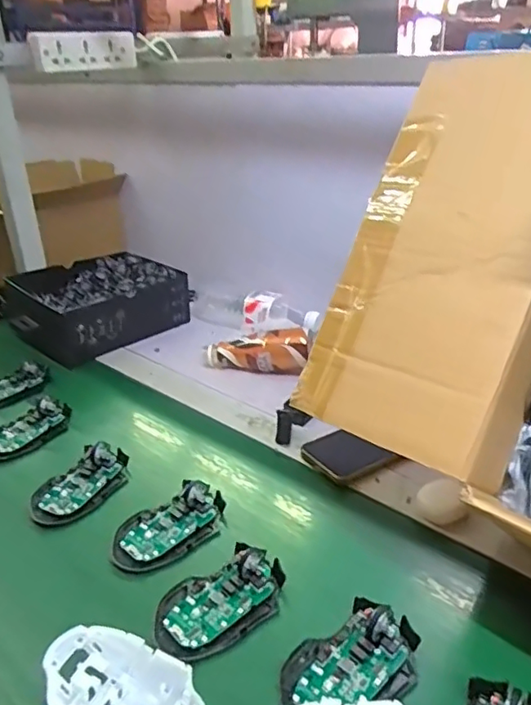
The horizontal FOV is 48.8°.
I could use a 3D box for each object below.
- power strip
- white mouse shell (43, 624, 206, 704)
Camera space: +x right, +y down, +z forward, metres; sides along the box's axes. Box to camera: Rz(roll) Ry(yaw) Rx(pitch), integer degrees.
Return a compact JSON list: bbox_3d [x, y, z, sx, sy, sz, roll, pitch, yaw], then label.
[{"bbox_3d":[-0.270,-0.451,0.876,0.024,0.051,0.200,13,29,26],"label":"power strip"},{"bbox_3d":[-0.100,0.237,0.407,0.115,0.034,0.070,21,40,15],"label":"white mouse shell"}]

